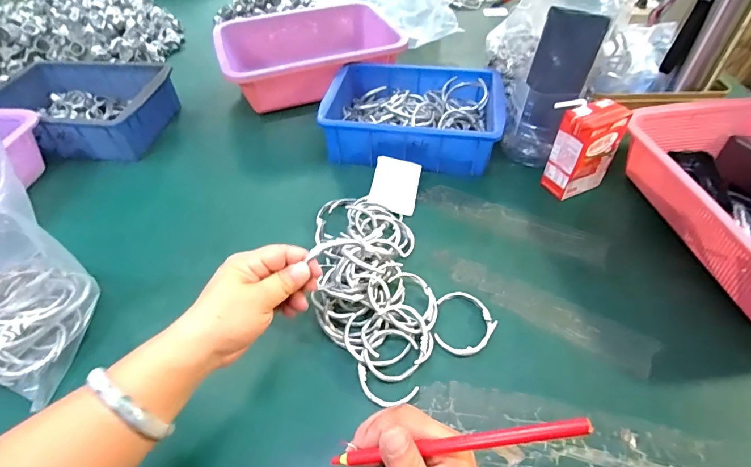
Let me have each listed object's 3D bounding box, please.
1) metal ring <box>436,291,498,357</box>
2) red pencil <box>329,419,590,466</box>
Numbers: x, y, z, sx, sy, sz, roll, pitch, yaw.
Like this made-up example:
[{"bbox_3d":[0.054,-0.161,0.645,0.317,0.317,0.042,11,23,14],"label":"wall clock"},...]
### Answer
[{"bbox_3d":[0.084,0.088,0.389,0.059,0.005,0.062,-2,50,3],"label":"metal ring"},{"bbox_3d":[0.046,0.131,0.244,0.163,0.010,0.009,-19,44,18],"label":"red pencil"}]

